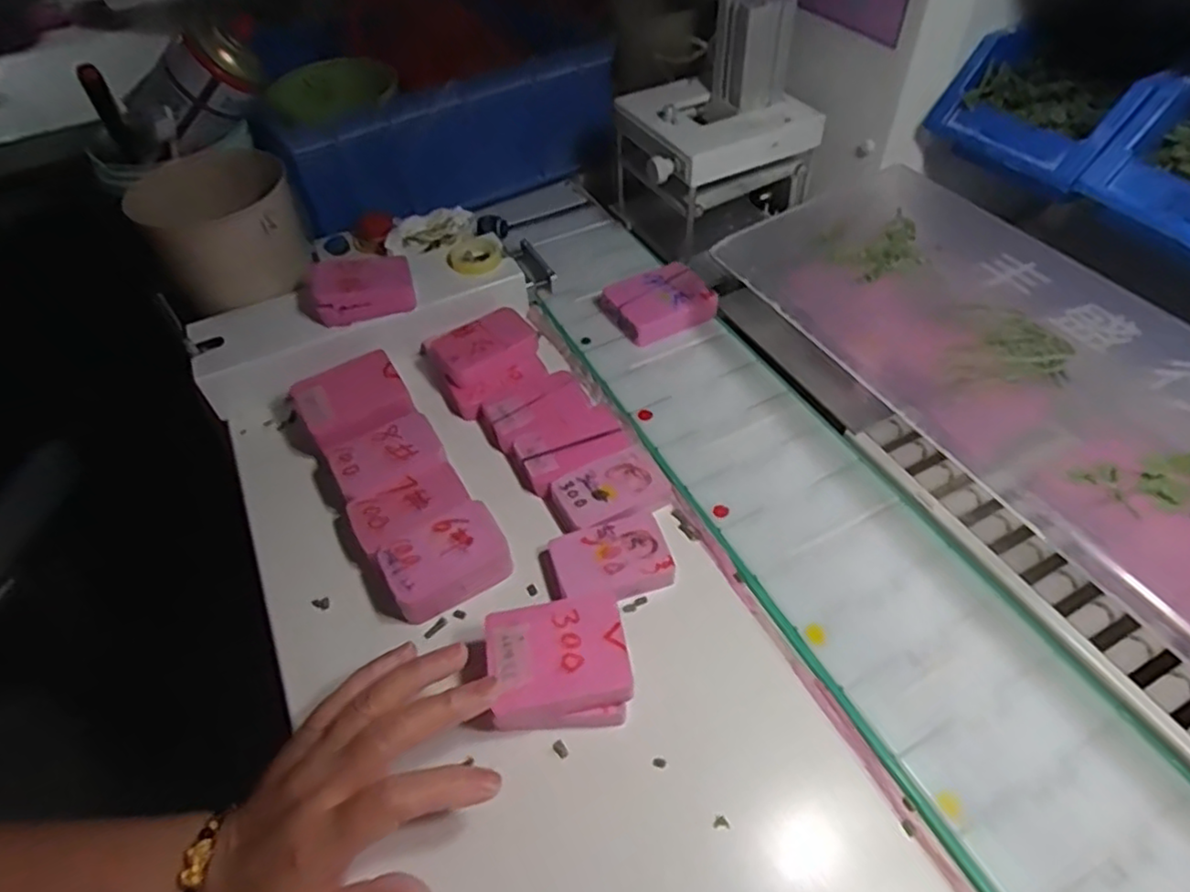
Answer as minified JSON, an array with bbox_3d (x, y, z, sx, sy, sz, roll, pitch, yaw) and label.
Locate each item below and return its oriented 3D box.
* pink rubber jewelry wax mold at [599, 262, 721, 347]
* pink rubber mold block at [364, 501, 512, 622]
[{"bbox_3d":[0.054,-0.116,0.552,0.080,0.024,0.065,-21,52,-14],"label":"pink rubber jewelry wax mold"},{"bbox_3d":[-0.094,0.073,0.407,0.082,0.030,0.047,-26,53,-17],"label":"pink rubber mold block"}]

